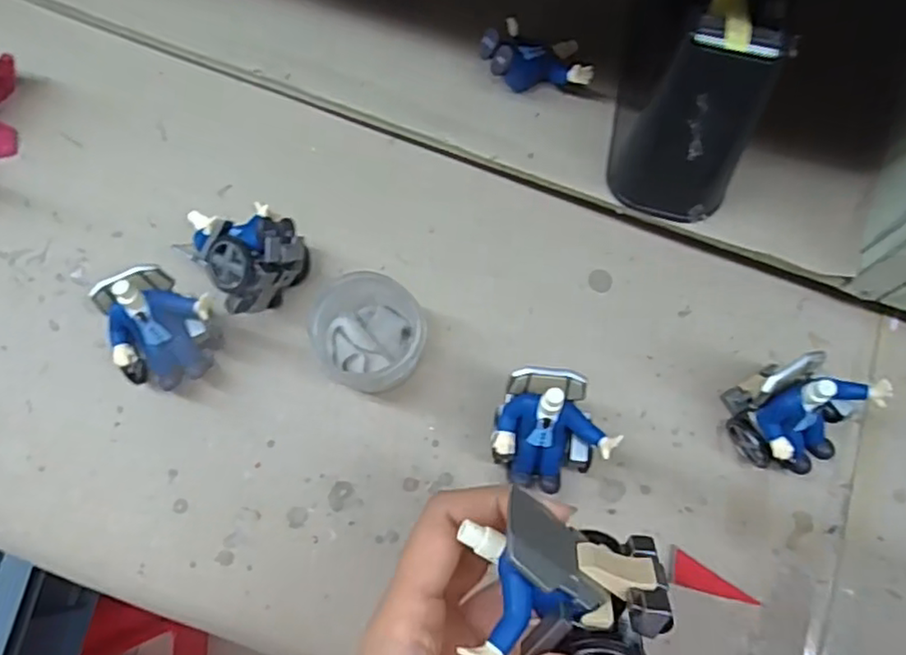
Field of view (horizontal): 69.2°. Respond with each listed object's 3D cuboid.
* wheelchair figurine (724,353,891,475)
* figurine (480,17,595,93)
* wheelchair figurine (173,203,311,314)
[{"bbox_3d":[0.163,0.040,0.305,0.053,0.061,0.050,-14,74,-4],"label":"wheelchair figurine"},{"bbox_3d":[0.045,-0.151,0.360,0.058,0.036,0.041,1,73,1],"label":"figurine"},{"bbox_3d":[-0.105,-0.038,0.337,0.046,0.052,0.049,43,78,12],"label":"wheelchair figurine"}]

